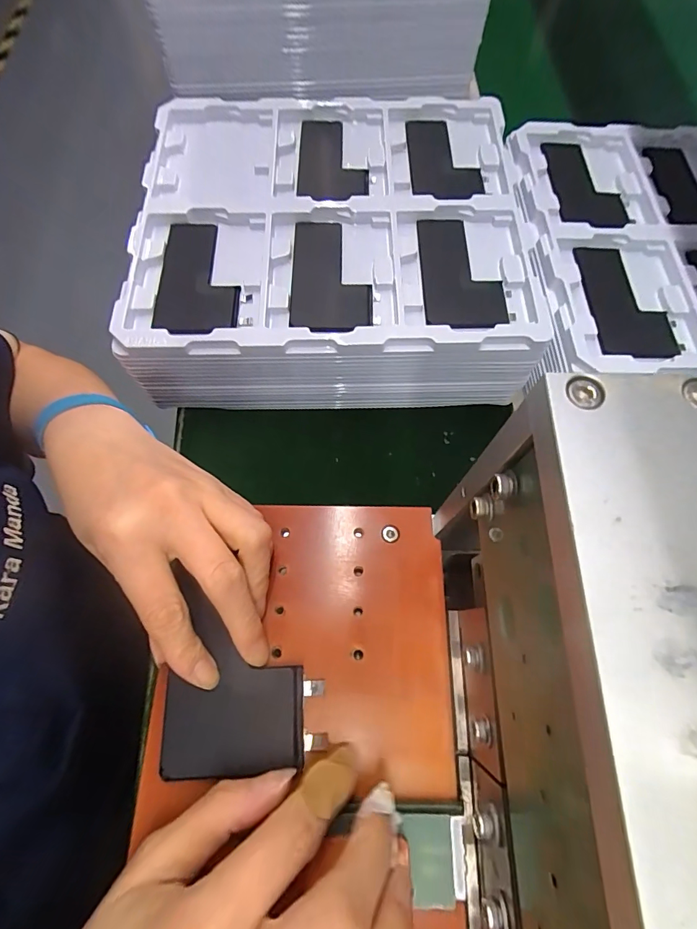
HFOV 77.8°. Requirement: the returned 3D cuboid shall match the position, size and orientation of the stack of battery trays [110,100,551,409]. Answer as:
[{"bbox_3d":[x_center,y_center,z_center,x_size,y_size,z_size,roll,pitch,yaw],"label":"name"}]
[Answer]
[{"bbox_3d":[-0.018,-0.202,0.384,0.312,0.075,0.284,-1,68,-1],"label":"stack of battery trays"}]

